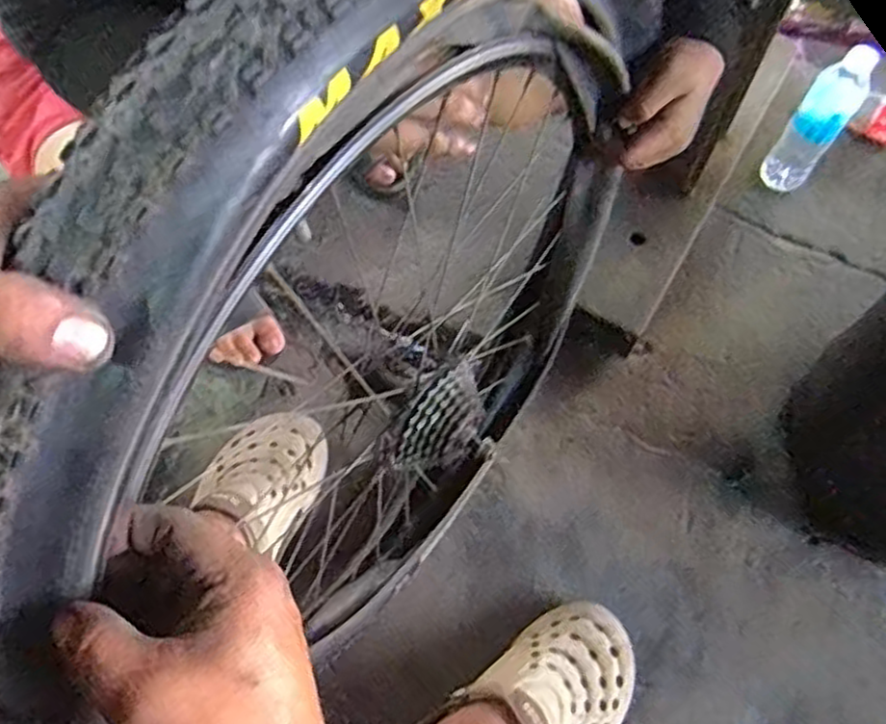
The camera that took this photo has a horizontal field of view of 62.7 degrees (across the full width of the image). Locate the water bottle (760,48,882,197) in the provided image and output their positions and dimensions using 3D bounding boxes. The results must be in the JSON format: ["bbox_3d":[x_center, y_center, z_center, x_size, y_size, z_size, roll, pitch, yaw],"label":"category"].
[{"bbox_3d":[0.485,-0.309,0.943,0.062,0.215,0.053,33,70,14],"label":"water bottle"}]

